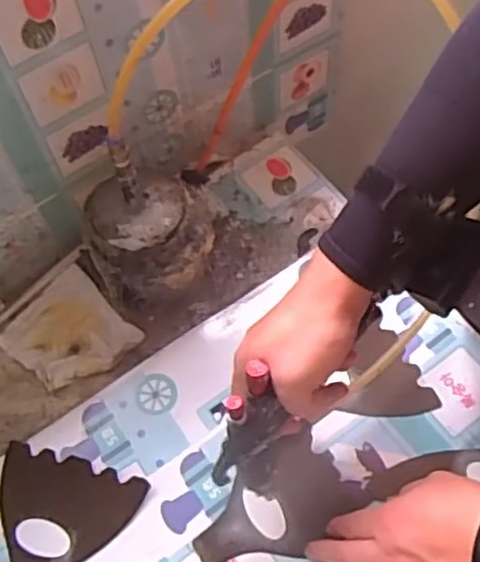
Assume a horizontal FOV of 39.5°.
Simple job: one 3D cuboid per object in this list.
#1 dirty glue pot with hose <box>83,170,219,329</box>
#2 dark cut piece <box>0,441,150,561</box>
[{"bbox_3d":[-0.080,-0.032,0.615,0.111,0.121,0.084,-24,64,-8],"label":"dirty glue pot with hose"},{"bbox_3d":[-0.162,0.216,0.568,0.129,0.005,0.132,12,63,14],"label":"dark cut piece"}]

